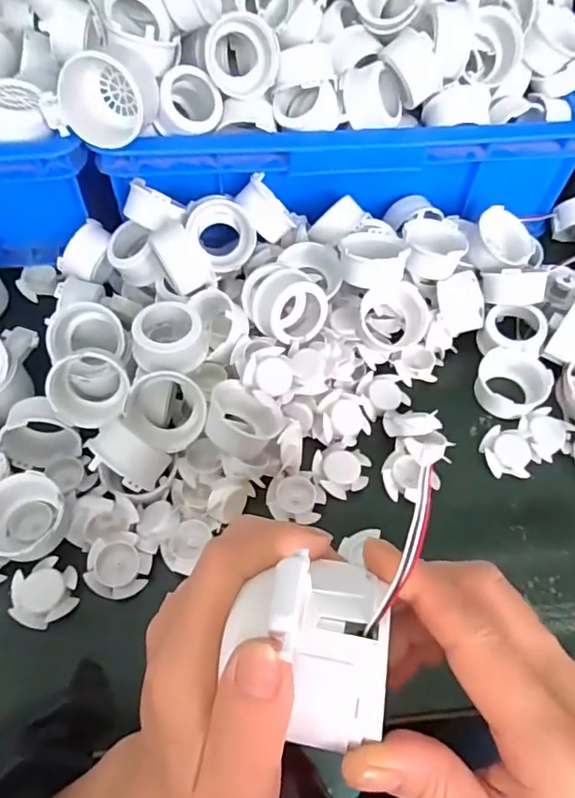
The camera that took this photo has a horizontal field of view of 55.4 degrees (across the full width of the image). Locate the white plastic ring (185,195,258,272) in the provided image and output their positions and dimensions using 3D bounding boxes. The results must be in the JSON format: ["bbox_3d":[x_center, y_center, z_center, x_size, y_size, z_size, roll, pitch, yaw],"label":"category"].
[{"bbox_3d":[-0.054,-0.133,0.442,0.047,0.057,0.036,-9,15,-28],"label":"white plastic ring"}]

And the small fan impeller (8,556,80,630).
[{"bbox_3d":[-0.154,0.122,0.347,0.040,0.011,0.038,1,58,-1],"label":"small fan impeller"}]

